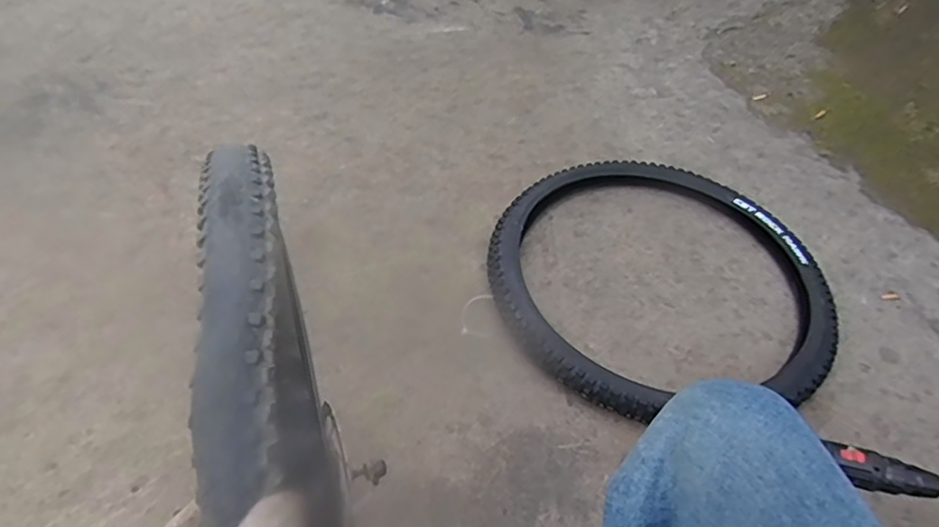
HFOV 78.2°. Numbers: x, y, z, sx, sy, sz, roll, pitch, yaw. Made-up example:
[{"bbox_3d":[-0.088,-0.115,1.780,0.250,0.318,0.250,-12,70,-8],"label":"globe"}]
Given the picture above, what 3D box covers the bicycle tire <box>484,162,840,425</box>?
[{"bbox_3d":[0.378,0.009,1.193,0.684,0.068,0.657,2,49,-2],"label":"bicycle tire"}]

